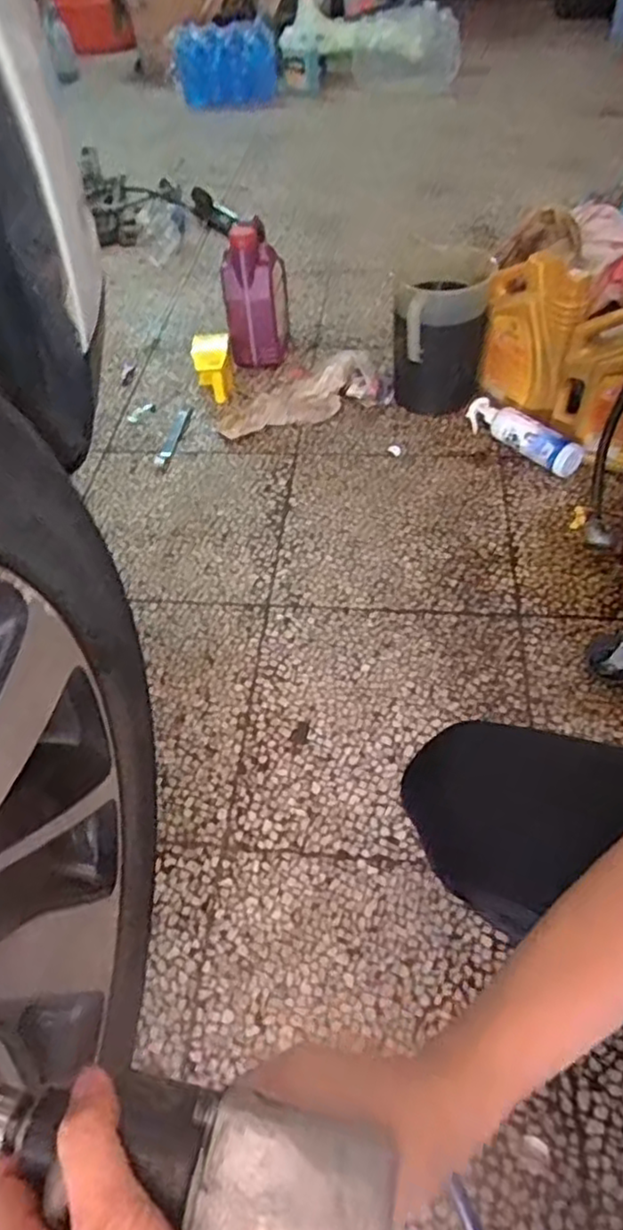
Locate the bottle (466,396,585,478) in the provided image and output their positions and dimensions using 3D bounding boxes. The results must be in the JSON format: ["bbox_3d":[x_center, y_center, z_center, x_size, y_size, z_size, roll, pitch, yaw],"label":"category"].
[{"bbox_3d":[0.395,-0.344,1.281,0.053,0.074,0.250,-37,57,-23],"label":"bottle"}]

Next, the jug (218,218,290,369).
[{"bbox_3d":[-0.118,-0.682,1.467,0.135,0.279,0.077,-5,50,1],"label":"jug"}]

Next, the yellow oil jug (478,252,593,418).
[{"bbox_3d":[0.413,-0.527,1.292,0.173,0.241,0.131,14,53,15],"label":"yellow oil jug"}]

